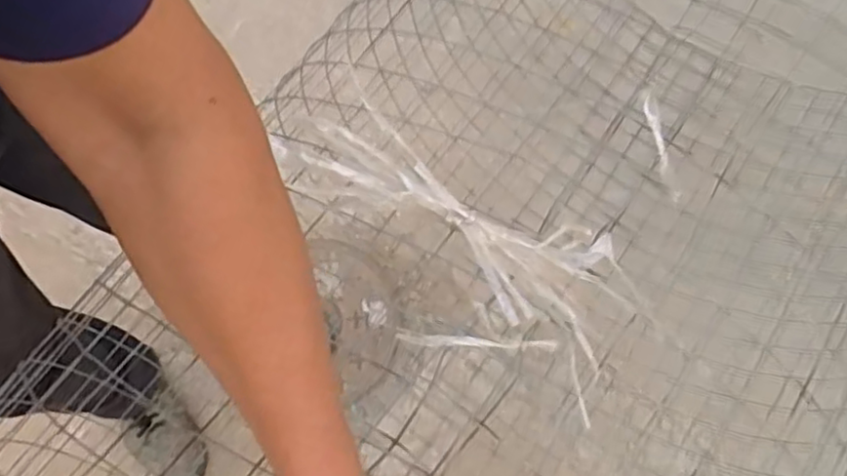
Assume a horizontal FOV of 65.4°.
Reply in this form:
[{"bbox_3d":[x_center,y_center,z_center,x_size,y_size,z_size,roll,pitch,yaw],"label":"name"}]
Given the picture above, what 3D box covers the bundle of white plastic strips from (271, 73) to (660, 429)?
[{"bbox_3d":[0.024,-0.002,0.527,0.314,0.074,0.147,38,75,9],"label":"bundle of white plastic strips"}]

